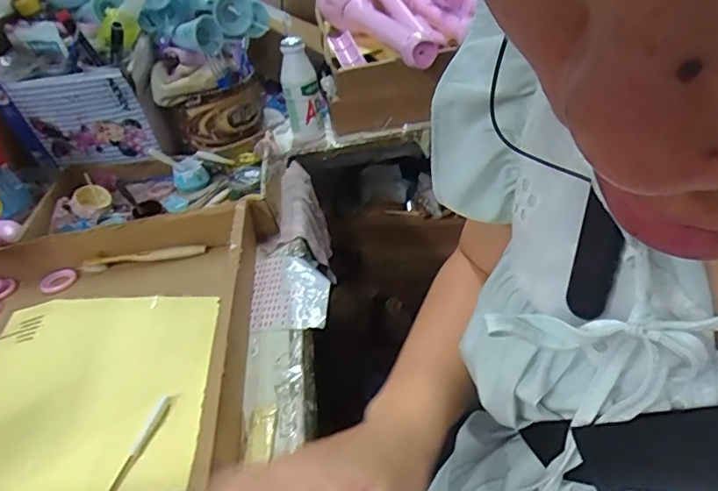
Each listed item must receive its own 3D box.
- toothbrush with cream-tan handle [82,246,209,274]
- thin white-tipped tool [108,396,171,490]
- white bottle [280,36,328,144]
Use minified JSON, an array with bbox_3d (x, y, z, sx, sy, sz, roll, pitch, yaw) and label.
[{"bbox_3d":[-0.242,0.014,0.600,0.138,0.014,0.011,-8,36,-1],"label":"toothbrush with cream-tan handle"},{"bbox_3d":[-0.165,0.149,0.401,0.010,0.004,0.082,5,38,16],"label":"thin white-tipped tool"},{"bbox_3d":[-0.080,-0.229,0.782,0.056,0.139,0.061,-7,36,1],"label":"white bottle"}]

